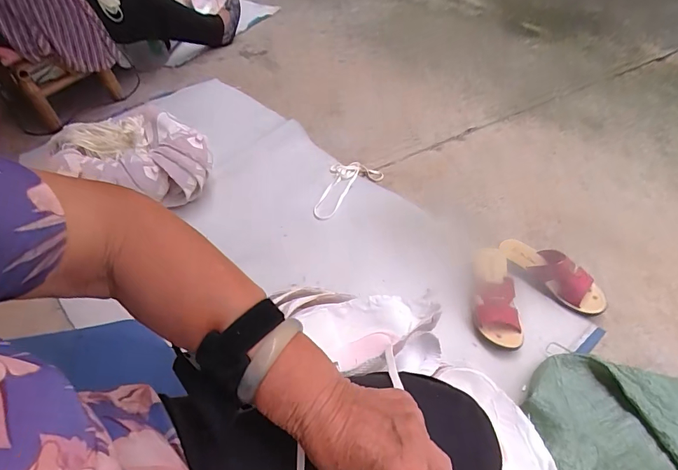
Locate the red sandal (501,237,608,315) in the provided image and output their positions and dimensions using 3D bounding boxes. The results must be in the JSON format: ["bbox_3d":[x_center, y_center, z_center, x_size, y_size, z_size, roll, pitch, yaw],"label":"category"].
[{"bbox_3d":[0.454,0.076,0.857,0.078,0.071,0.230,-32,53,-20],"label":"red sandal"}]

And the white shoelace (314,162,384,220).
[{"bbox_3d":[0.004,-0.143,1.149,0.241,0.033,0.128,-35,54,-22],"label":"white shoelace"}]

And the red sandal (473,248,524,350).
[{"bbox_3d":[0.320,0.124,0.840,0.085,0.052,0.229,1,49,7],"label":"red sandal"}]

